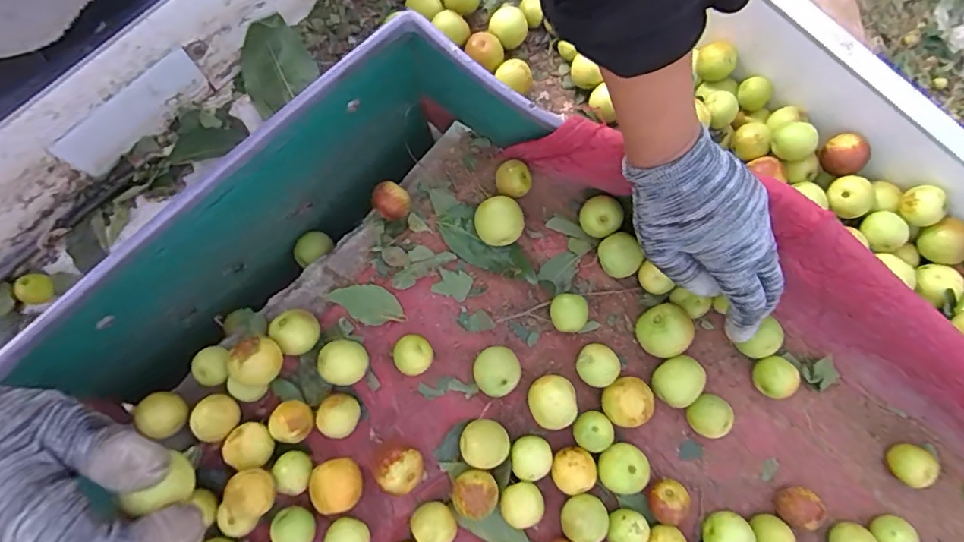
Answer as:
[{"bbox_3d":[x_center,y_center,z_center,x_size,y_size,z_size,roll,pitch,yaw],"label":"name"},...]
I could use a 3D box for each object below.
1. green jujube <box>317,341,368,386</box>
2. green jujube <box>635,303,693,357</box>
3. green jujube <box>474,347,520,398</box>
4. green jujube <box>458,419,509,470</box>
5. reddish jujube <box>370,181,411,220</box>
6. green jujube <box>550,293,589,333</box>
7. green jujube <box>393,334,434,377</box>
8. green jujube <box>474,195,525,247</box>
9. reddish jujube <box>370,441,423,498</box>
[{"bbox_3d":[-0.103,0.070,0.404,0.035,0.032,0.032,1,83,-6],"label":"green jujube"},{"bbox_3d":[0.140,0.047,0.416,0.037,0.032,0.038,-20,86,-8],"label":"green jujube"},{"bbox_3d":[0.011,0.076,0.408,0.034,0.029,0.035,0,78,-1],"label":"green jujube"},{"bbox_3d":[0.001,0.127,0.396,0.035,0.027,0.033,0,78,-1],"label":"green jujube"},{"bbox_3d":[-0.073,-0.055,0.438,0.028,0.025,0.031,-26,80,-6],"label":"reddish jujube"},{"bbox_3d":[0.067,0.034,0.421,0.027,0.023,0.029,4,78,0],"label":"green jujube"},{"bbox_3d":[-0.052,0.065,0.411,0.028,0.027,0.030,0,78,-1],"label":"green jujube"},{"bbox_3d":[0.013,-0.038,0.431,0.037,0.030,0.038,0,78,-1],"label":"green jujube"},{"bbox_3d":[-0.061,0.139,0.385,0.037,0.037,0.033,44,81,0],"label":"reddish jujube"}]

